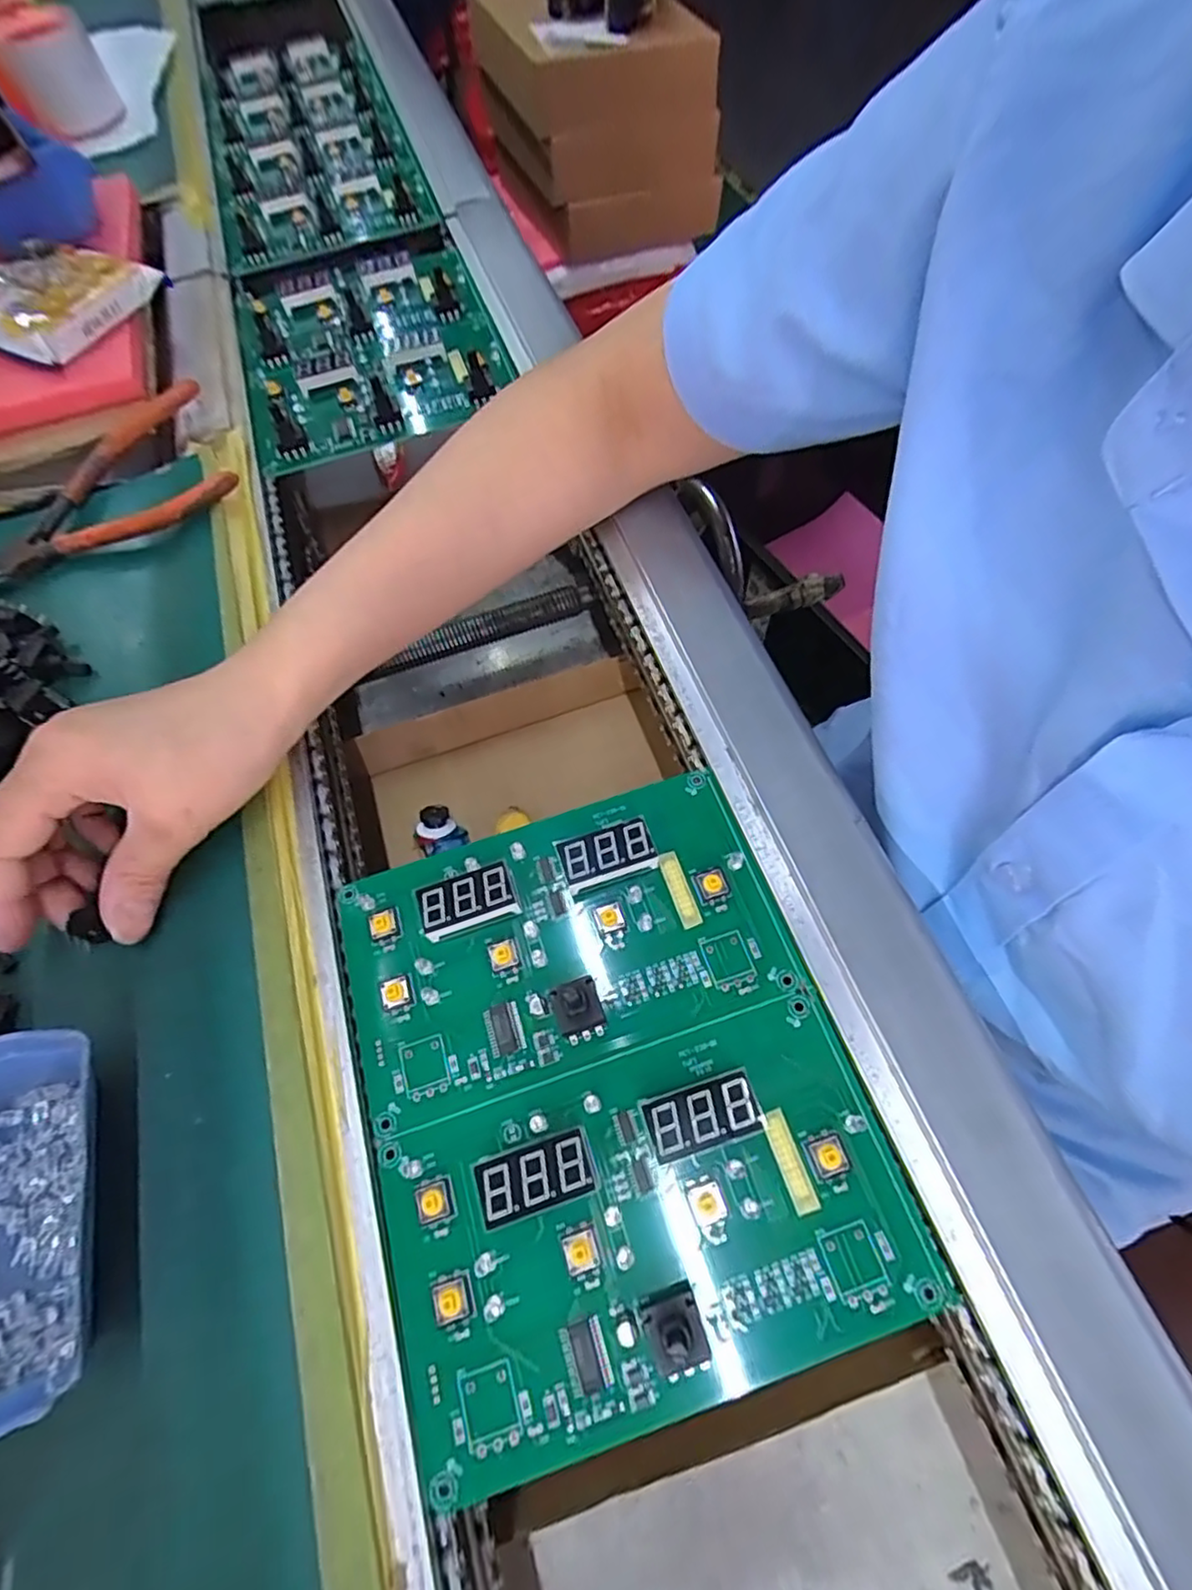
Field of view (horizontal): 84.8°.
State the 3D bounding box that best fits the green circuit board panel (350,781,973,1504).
[{"bbox_3d":[0.002,0.096,0.235,0.166,0.018,0.197,-17,63,-6],"label":"green circuit board panel"}]

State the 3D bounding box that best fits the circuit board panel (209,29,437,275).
[{"bbox_3d":[-0.254,-0.578,0.565,0.157,0.018,0.339,-18,64,-7],"label":"circuit board panel"}]

